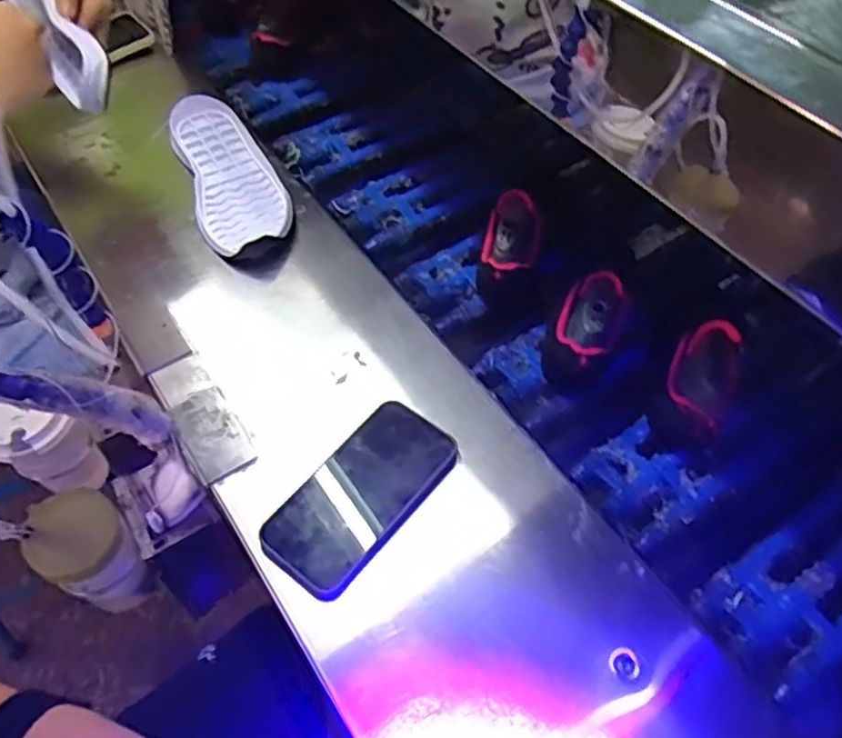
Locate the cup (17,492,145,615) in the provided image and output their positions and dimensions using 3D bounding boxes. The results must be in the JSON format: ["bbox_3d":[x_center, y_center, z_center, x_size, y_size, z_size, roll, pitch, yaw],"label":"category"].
[{"bbox_3d":[-0.290,0.168,0.631,0.069,0.133,0.072,1,56,-1],"label":"cup"}]

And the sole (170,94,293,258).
[{"bbox_3d":[-0.221,-0.230,0.812,0.097,0.023,0.270,-18,58,-13],"label":"sole"}]

